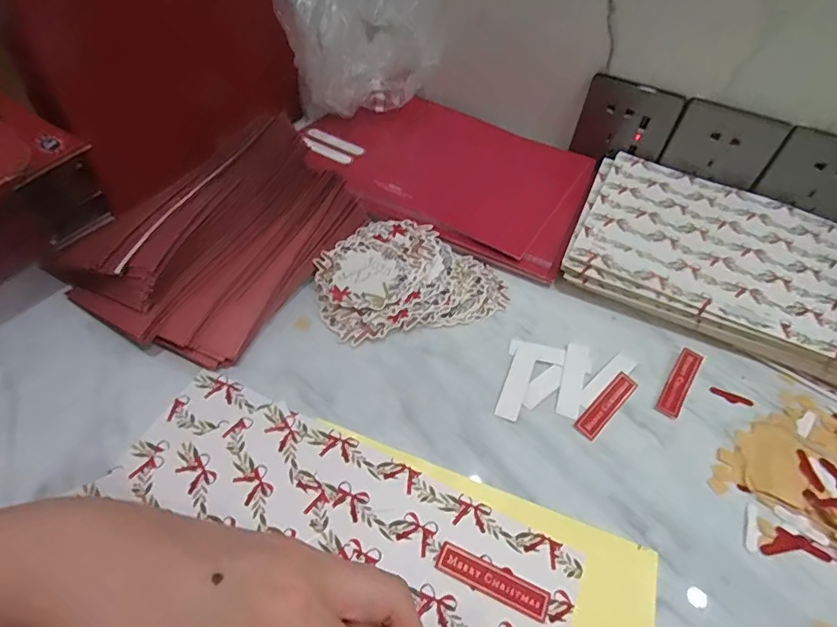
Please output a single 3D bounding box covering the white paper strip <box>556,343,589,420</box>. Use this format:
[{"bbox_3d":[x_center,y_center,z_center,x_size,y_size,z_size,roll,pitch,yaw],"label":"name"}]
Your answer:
[{"bbox_3d":[0.108,0.045,0.341,0.015,0.004,0.062,18,51,10],"label":"white paper strip"}]

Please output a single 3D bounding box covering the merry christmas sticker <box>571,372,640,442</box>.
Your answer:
[{"bbox_3d":[0.127,0.061,0.330,0.061,0.004,0.015,-36,62,-29],"label":"merry christmas sticker"}]

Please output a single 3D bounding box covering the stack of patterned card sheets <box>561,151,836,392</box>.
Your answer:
[{"bbox_3d":[0.266,-0.041,0.407,0.261,0.029,0.177,23,53,14],"label":"stack of patterned card sheets"}]

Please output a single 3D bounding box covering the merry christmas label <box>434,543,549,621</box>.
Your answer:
[{"bbox_3d":[0.039,0.139,0.256,0.059,0.004,0.015,22,52,13],"label":"merry christmas label"}]

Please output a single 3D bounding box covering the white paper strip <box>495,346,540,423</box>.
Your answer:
[{"bbox_3d":[0.069,0.045,0.336,0.015,0.004,0.063,21,52,13],"label":"white paper strip"}]

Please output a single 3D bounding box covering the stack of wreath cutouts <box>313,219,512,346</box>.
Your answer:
[{"bbox_3d":[-0.008,-0.032,0.386,0.141,0.016,0.107,-10,52,-12],"label":"stack of wreath cutouts"}]

